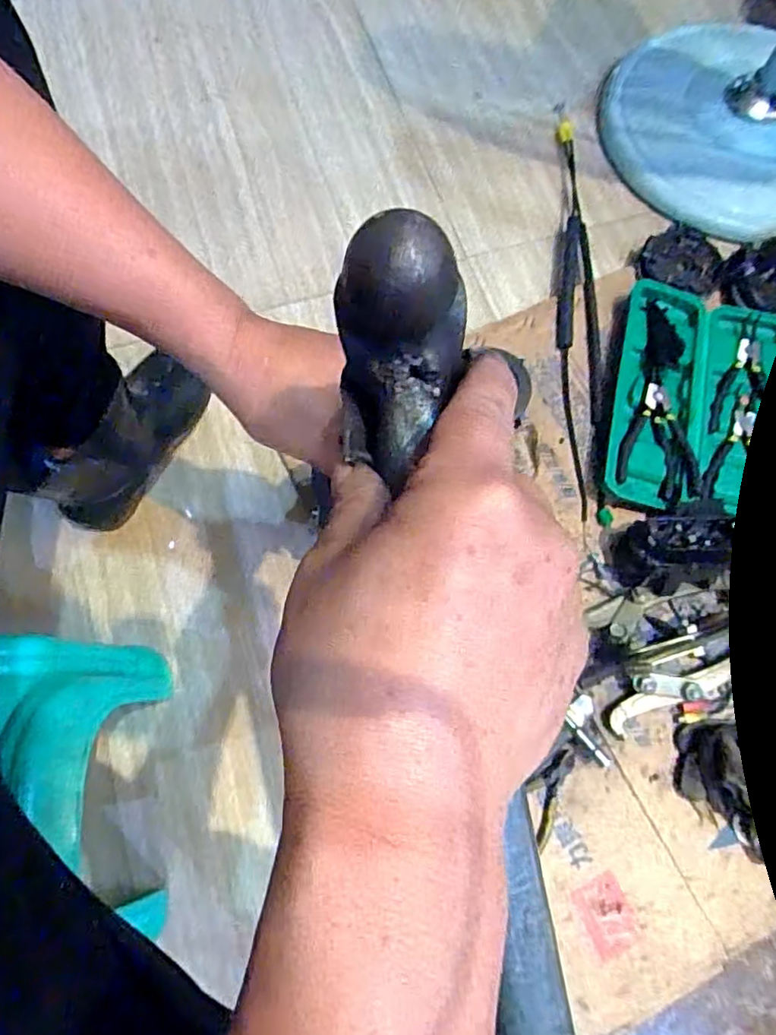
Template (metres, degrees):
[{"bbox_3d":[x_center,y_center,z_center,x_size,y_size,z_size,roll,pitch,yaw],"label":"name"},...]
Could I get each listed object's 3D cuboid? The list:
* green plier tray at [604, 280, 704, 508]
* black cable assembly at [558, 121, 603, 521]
[{"bbox_3d":[0.325,-0.154,0.737,0.099,0.036,0.308,15,72,5],"label":"green plier tray"},{"bbox_3d":[0.249,-0.292,0.794,0.052,0.024,0.609,6,72,2],"label":"black cable assembly"}]

